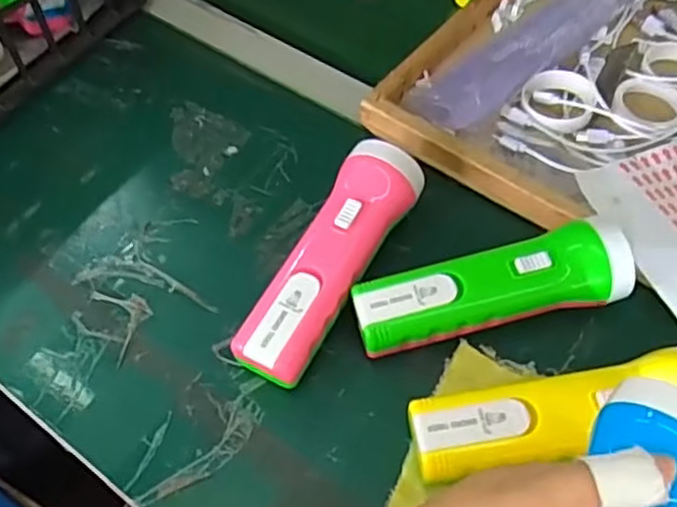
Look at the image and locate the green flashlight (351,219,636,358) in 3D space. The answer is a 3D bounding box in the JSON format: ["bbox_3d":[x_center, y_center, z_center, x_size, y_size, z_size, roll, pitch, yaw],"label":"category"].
[{"bbox_3d":[0.089,0.020,0.398,0.160,0.048,0.047,-10,58,-7],"label":"green flashlight"}]

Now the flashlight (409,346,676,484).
[{"bbox_3d":[0.118,0.086,0.353,0.158,0.052,0.048,-6,55,-6],"label":"flashlight"}]

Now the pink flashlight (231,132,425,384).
[{"bbox_3d":[-0.002,0.006,0.415,0.050,0.042,0.169,23,60,15],"label":"pink flashlight"}]

